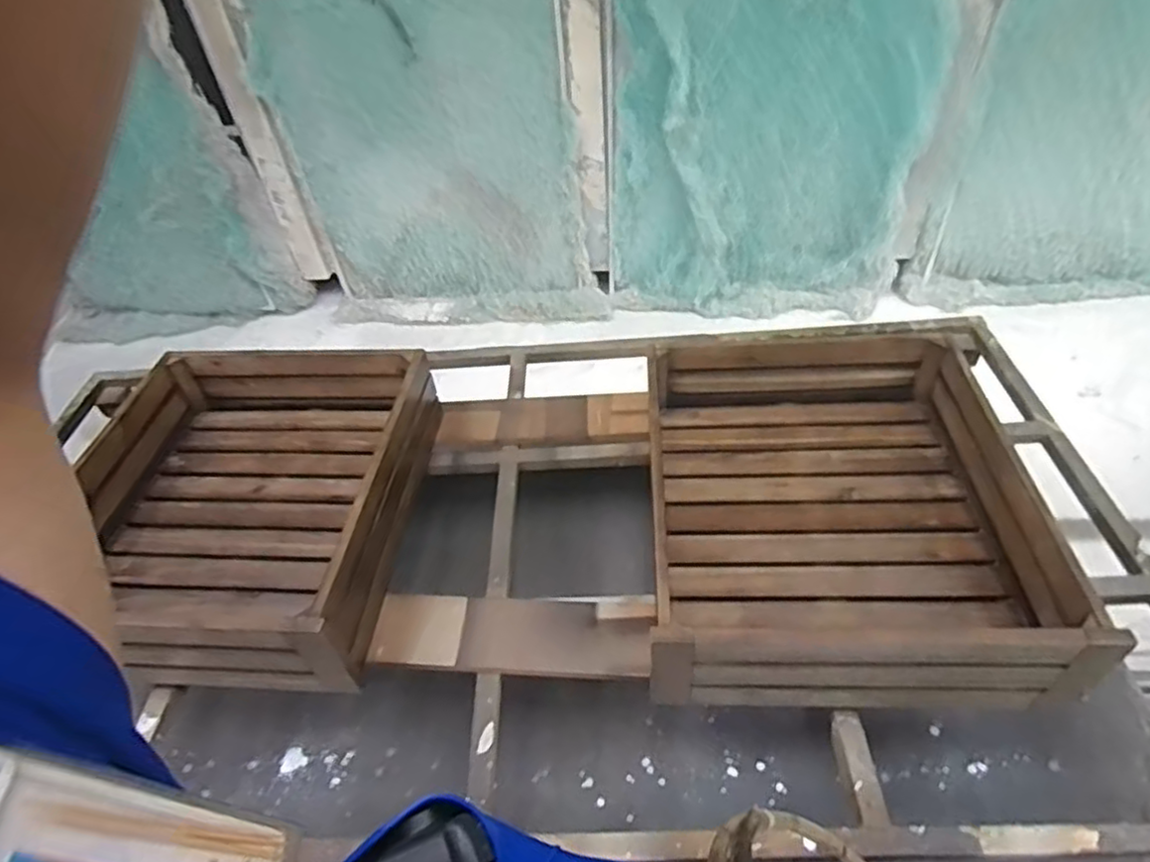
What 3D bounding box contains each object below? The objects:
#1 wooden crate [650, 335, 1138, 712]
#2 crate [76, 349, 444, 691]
[{"bbox_3d":[0.371,0.095,0.989,0.503,0.149,0.560,0,45,4],"label":"wooden crate"},{"bbox_3d":[-0.527,0.109,1.088,0.506,0.169,0.569,0,45,4],"label":"crate"}]

